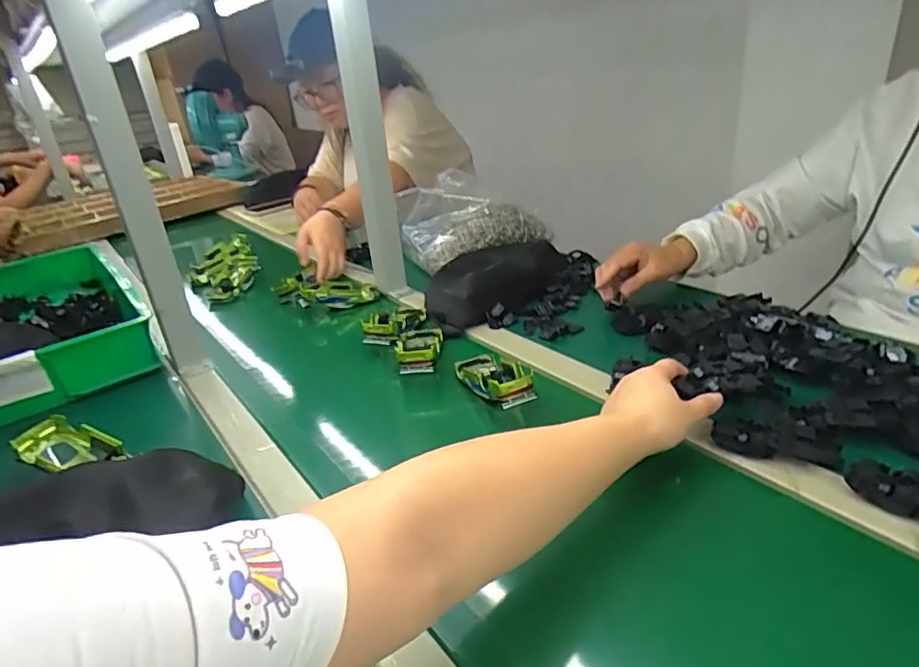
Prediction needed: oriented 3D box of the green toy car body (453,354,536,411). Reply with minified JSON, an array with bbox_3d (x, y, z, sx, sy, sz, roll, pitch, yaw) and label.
[{"bbox_3d":[0.040,0.052,0.655,0.060,0.030,0.133,-14,15,-15],"label":"green toy car body"}]

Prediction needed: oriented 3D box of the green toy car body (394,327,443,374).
[{"bbox_3d":[-0.053,0.020,0.737,0.060,0.029,0.142,-8,14,-3],"label":"green toy car body"}]

